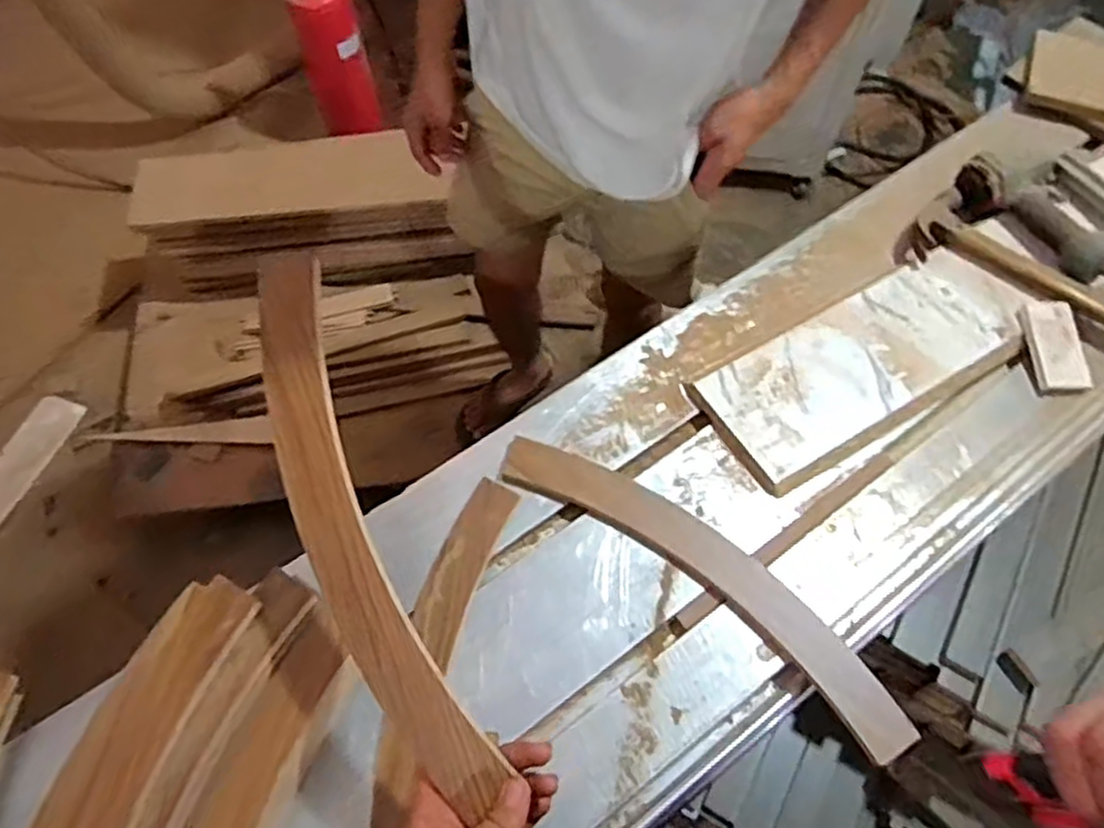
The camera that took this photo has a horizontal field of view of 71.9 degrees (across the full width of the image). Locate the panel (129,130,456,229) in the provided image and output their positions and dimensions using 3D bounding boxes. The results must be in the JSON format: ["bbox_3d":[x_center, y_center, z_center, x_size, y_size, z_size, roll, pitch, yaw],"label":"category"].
[{"bbox_3d":[-0.607,-0.559,1.787,0.665,0.031,0.316,-10,50,-14],"label":"panel"}]

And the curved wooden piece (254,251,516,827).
[{"bbox_3d":[-0.146,0.080,0.560,0.075,0.022,0.423,-22,80,-9],"label":"curved wooden piece"}]

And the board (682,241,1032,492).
[{"bbox_3d":[0.352,-0.064,0.841,0.388,0.017,0.155,-27,65,-14],"label":"board"}]

